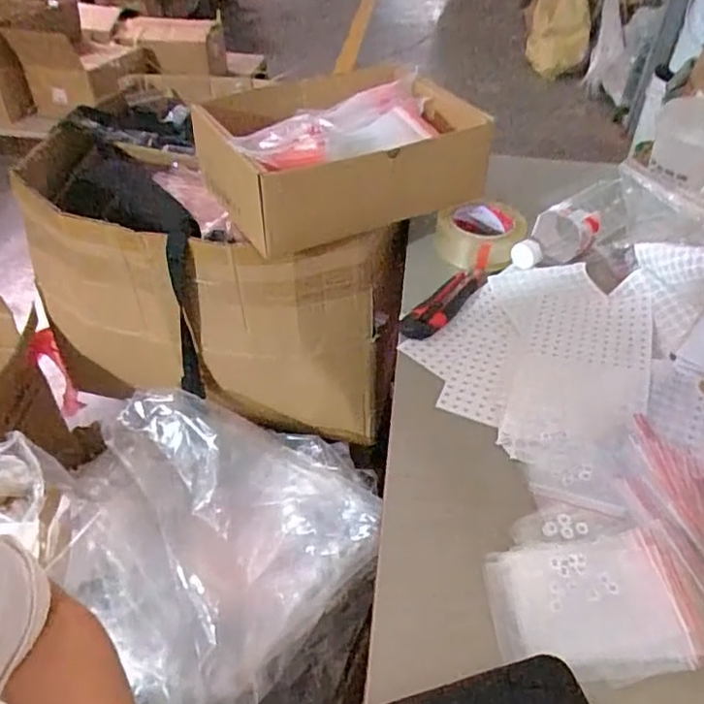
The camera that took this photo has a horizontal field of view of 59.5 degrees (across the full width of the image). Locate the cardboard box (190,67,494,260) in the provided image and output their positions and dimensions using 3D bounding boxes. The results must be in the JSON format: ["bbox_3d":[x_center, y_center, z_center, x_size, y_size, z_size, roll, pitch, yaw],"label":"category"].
[{"bbox_3d":[0.005,-0.234,0.745,0.299,0.116,0.176,-15,45,-17],"label":"cardboard box"}]

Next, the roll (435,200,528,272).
[{"bbox_3d":[0.163,-0.154,0.785,0.105,0.056,0.105,1,43,-1],"label":"roll"}]

